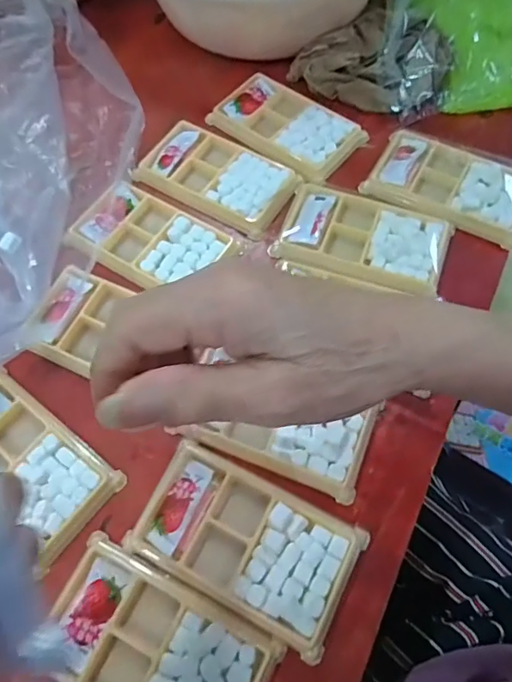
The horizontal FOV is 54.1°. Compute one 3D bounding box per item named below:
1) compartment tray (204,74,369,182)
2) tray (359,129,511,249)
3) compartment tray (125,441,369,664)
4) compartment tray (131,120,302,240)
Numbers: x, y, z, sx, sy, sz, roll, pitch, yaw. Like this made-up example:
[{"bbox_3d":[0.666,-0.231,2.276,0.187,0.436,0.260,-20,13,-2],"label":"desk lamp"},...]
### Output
[{"bbox_3d":[0.027,-0.204,0.476,0.131,0.017,0.076,37,71,17],"label":"compartment tray"},{"bbox_3d":[0.171,-0.139,0.439,0.134,0.014,0.079,25,68,13],"label":"tray"},{"bbox_3d":[-0.007,0.125,0.315,0.134,0.012,0.075,25,68,13],"label":"compartment tray"},{"bbox_3d":[-0.034,-0.149,0.453,0.134,0.014,0.077,31,69,15],"label":"compartment tray"}]

